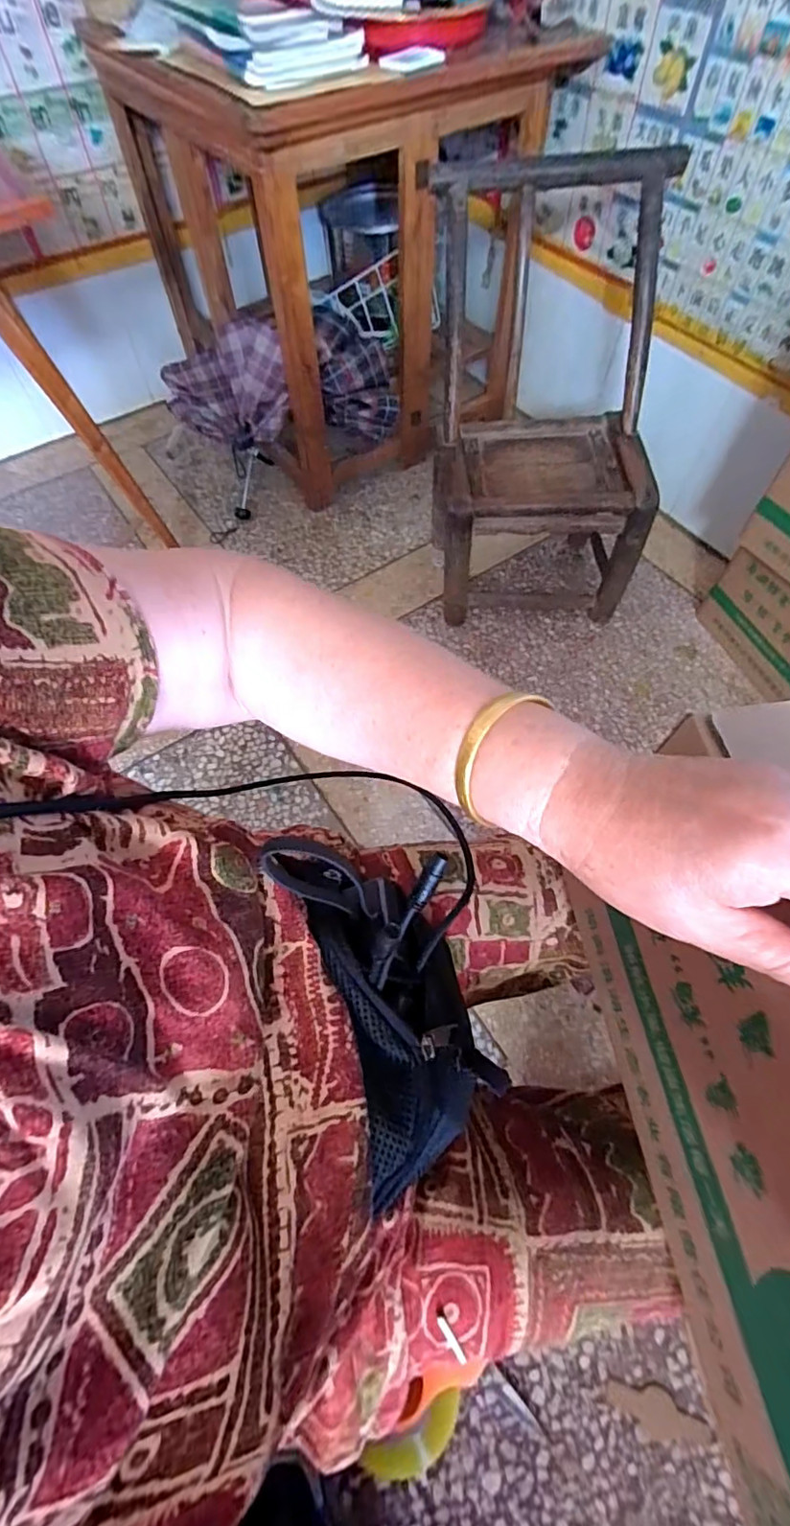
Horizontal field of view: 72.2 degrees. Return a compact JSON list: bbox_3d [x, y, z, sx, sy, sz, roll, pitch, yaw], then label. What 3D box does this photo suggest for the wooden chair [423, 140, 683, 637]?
[{"bbox_3d":[0.273,-0.618,1.003,0.375,0.598,0.367,-2,62,0],"label":"wooden chair"}]

